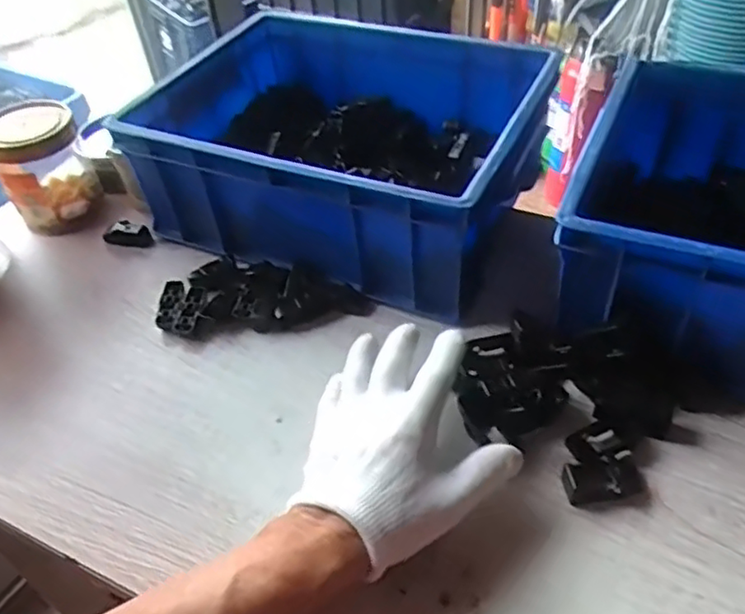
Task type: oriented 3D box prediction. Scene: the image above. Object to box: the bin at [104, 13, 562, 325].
[{"bbox_3d":[-0.028,-0.157,0.627,0.350,0.121,0.262,16,49,20],"label":"bin"}]

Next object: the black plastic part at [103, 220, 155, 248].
[{"bbox_3d":[-0.243,-0.073,0.646,0.043,0.023,0.019,3,46,8],"label":"black plastic part"}]

